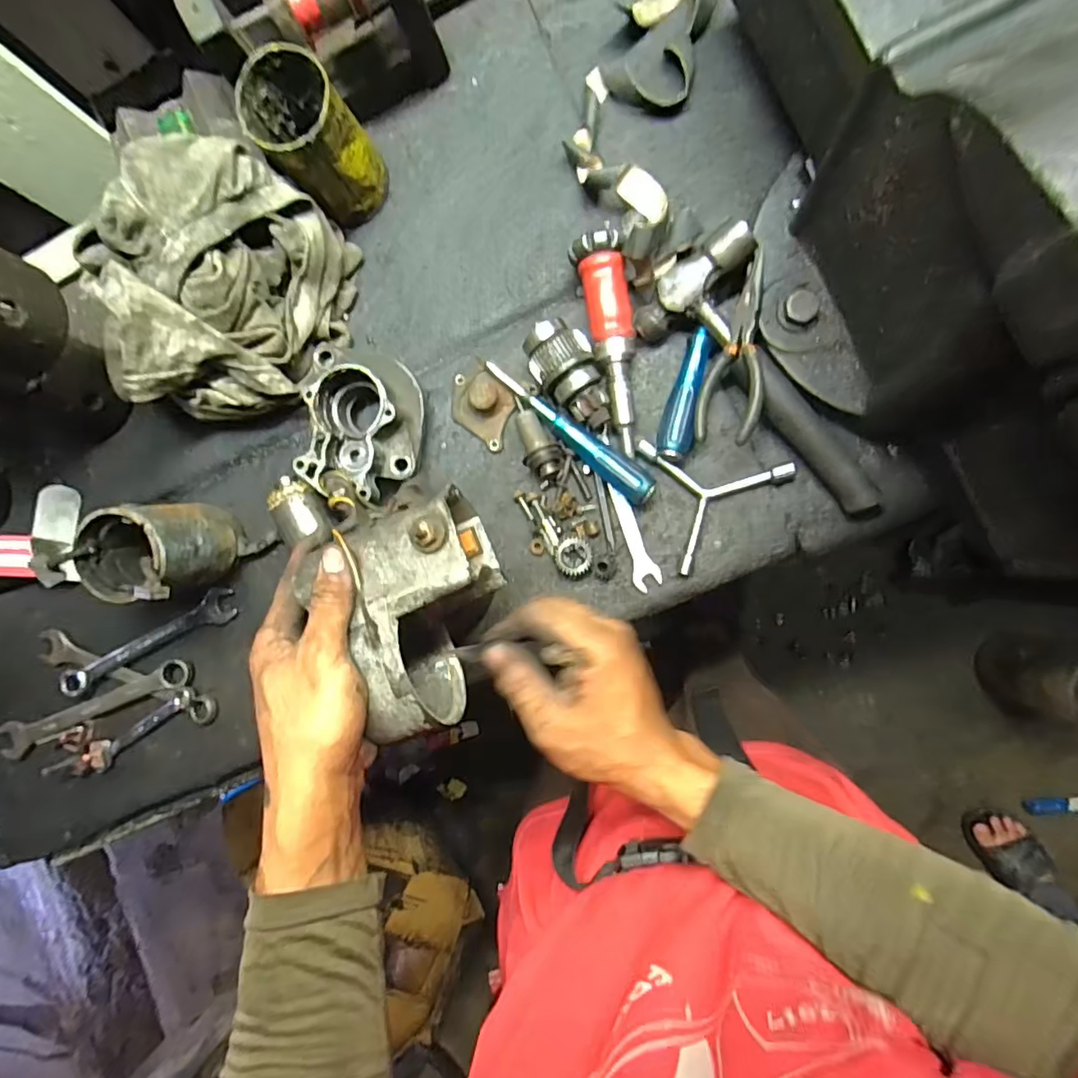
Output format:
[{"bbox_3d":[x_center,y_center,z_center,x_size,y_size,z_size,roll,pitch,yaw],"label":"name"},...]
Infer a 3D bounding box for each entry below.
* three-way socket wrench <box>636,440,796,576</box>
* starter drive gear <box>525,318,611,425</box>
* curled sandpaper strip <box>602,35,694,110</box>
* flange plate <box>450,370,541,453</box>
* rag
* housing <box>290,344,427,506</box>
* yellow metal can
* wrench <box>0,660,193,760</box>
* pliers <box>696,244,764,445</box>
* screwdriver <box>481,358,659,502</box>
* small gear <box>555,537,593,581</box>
[{"bbox_3d":[0.155,-0.044,0.459,0.111,0.016,0.116,-19,87,7],"label":"three-way socket wrench"},{"bbox_3d":[0.026,-0.138,0.468,0.052,0.046,0.094,-24,86,7],"label":"starter drive gear"},{"bbox_3d":[0.094,-0.391,0.470,0.074,0.027,0.060,-3,89,8],"label":"curled sandpaper strip"},{"bbox_3d":[-0.049,-0.125,0.495,0.069,0.021,0.067,32,94,7],"label":"flange plate"},{"bbox_3d":[-0.263,-0.198,0.455,0.136,0.153,0.205,25,93,7],"label":"rag"},{"bbox_3d":[-0.154,-0.103,0.486,0.098,0.062,0.134,0,90,8],"label":"housing"},{"bbox_3d":[-0.184,-0.329,0.462,0.078,0.116,0.069,45,95,6],"label":"yellow metal can"},{"bbox_3d":[-0.450,0.172,0.554,0.222,0.011,0.036,-21,87,7],"label":"wrench"},{"bbox_3d":[0.151,-0.150,0.437,0.052,0.011,0.149,-2,82,42],"label":"pliers"},{"bbox_3d":[0.026,-0.096,0.472,0.181,0.032,0.027,44,95,6],"label":"screwdriver"},{"bbox_3d":[0.030,0.018,0.478,0.032,0.015,0.037,2,90,8],"label":"small gear"}]

